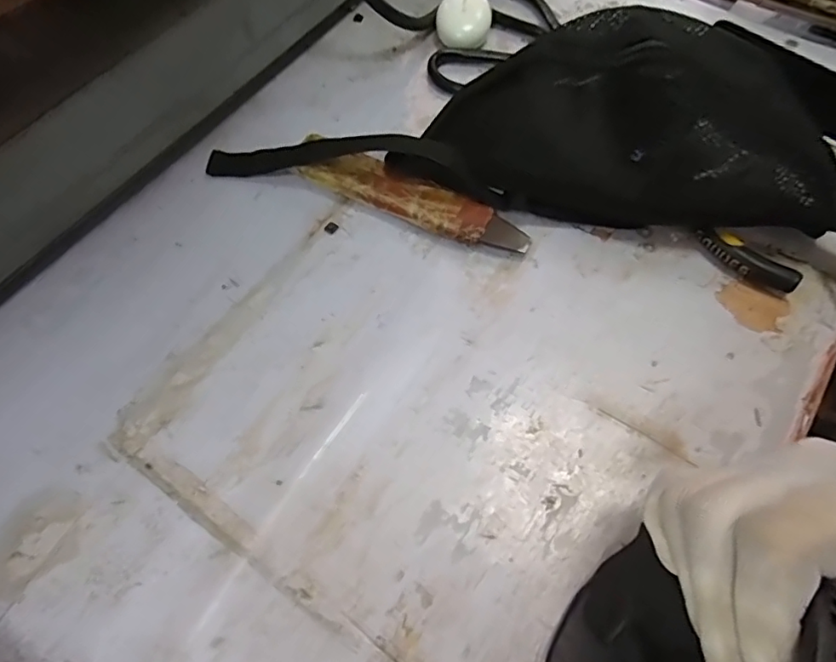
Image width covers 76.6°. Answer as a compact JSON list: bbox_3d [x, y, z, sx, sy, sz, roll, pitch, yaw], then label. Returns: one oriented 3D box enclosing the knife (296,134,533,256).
[{"bbox_3d":[-0.007,-0.096,0.384,0.179,0.019,0.036,24,68,12],"label":"knife"}]

